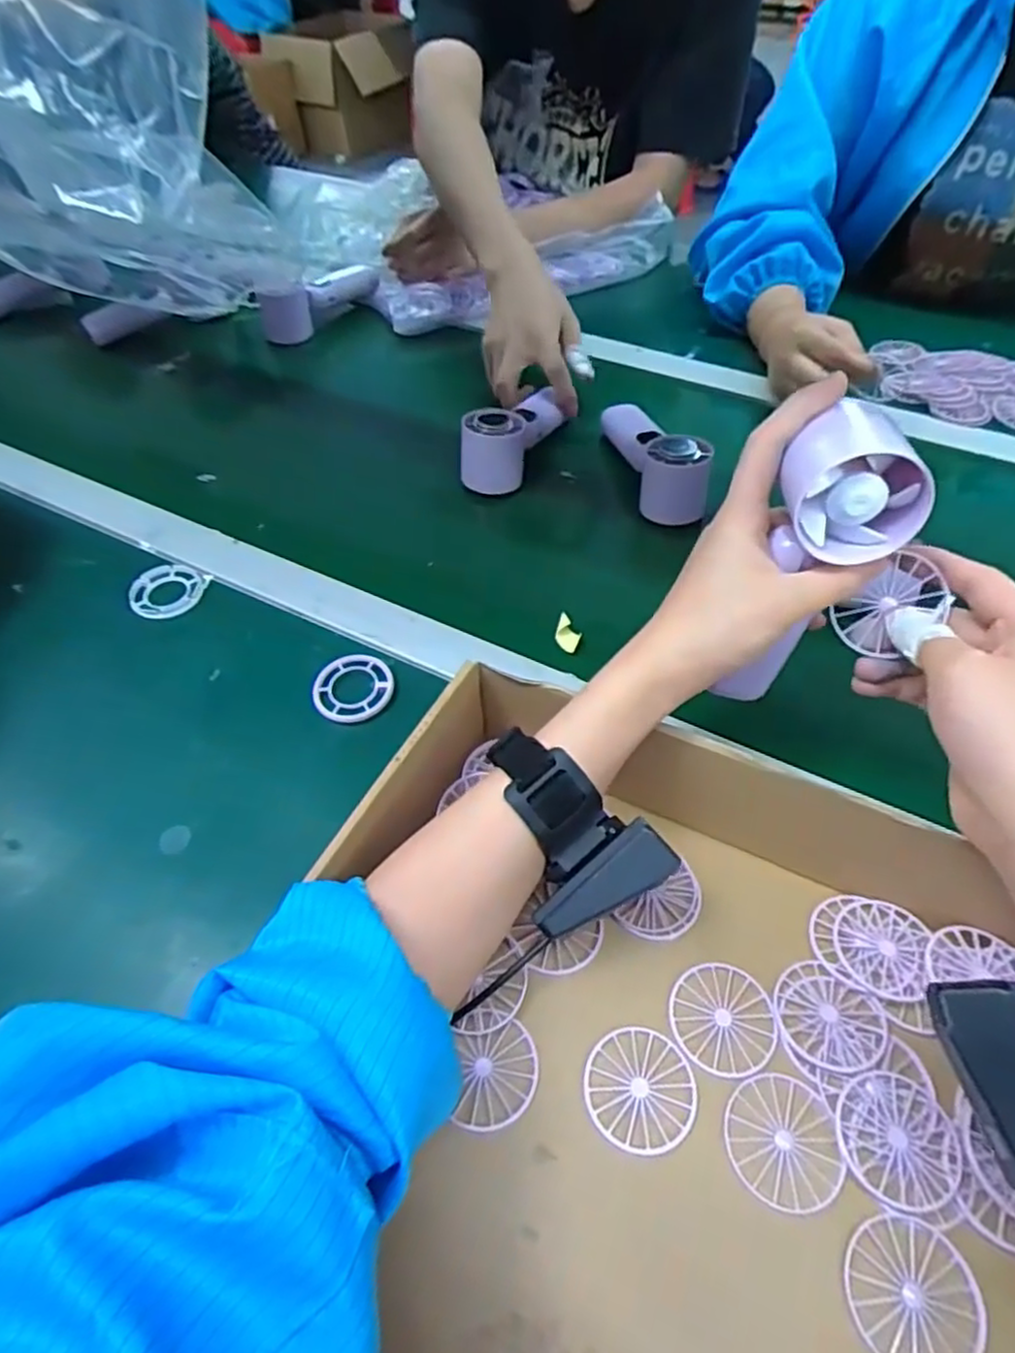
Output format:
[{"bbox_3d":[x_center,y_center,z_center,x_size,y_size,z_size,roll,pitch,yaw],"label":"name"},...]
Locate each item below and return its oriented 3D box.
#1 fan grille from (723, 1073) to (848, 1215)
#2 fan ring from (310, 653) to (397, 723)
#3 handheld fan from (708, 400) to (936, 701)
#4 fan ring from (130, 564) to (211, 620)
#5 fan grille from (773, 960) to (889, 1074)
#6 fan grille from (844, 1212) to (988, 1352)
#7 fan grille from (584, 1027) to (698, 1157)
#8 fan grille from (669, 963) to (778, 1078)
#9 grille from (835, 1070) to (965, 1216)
[{"bbox_3d":[0.121,0.204,0.309,0.048,0.004,0.049,2,51,3],"label":"fan grille"},{"bbox_3d":[-0.102,0.008,0.463,0.048,0.010,0.050,1,62,-2],"label":"fan ring"},{"bbox_3d":[0.151,-0.048,0.349,0.061,0.151,0.050,31,42,23],"label":"handheld fan"},{"bbox_3d":[-0.256,-0.068,0.536,0.049,0.008,0.056,4,51,-6],"label":"fan ring"},{"bbox_3d":[0.155,0.162,0.336,0.049,0.004,0.046,0,51,1],"label":"fan grille"},{"bbox_3d":[0.159,0.245,0.277,0.051,0.011,0.050,18,54,15],"label":"fan grille"},{"bbox_3d":[0.061,0.188,0.322,0.049,0.004,0.049,14,53,12],"label":"fan grille"},{"bbox_3d":[0.104,0.165,0.341,0.048,0.004,0.049,0,51,1],"label":"fan grille"},{"bbox_3d":[0.170,0.201,0.305,0.049,0.004,0.049,18,54,15],"label":"grille"}]

